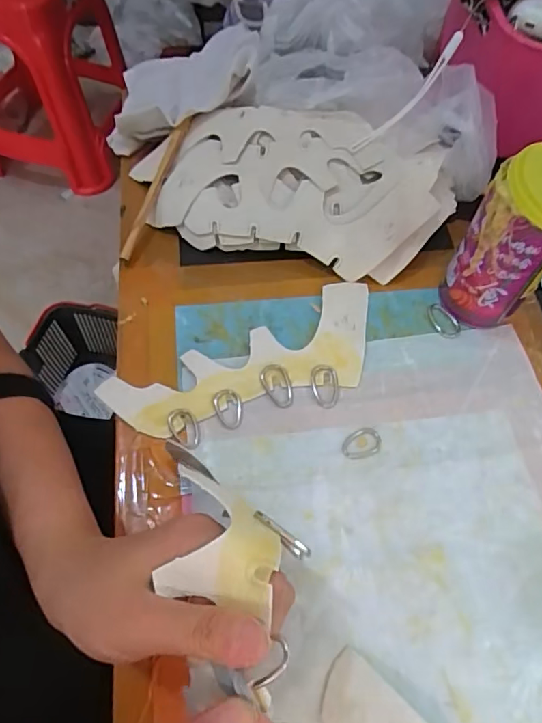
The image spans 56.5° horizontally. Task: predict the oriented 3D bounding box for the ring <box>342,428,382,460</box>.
[{"bbox_3d":[0.065,0.059,0.359,0.031,0.004,0.020,-26,65,-16],"label":"ring"}]

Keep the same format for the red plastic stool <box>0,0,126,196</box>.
[{"bbox_3d":[-0.620,-0.827,1.362,0.419,0.527,0.413,9,53,2],"label":"red plastic stool"}]

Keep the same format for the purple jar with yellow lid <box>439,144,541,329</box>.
[{"bbox_3d":[0.173,-0.081,0.368,0.051,0.138,0.061,-21,64,-14],"label":"purple jar with yellow lid"}]

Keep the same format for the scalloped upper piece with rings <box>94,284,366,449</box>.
[{"bbox_3d":[-0.009,0.007,0.384,0.215,0.008,0.087,-25,65,-16],"label":"scalloped upper piece with rings"}]

